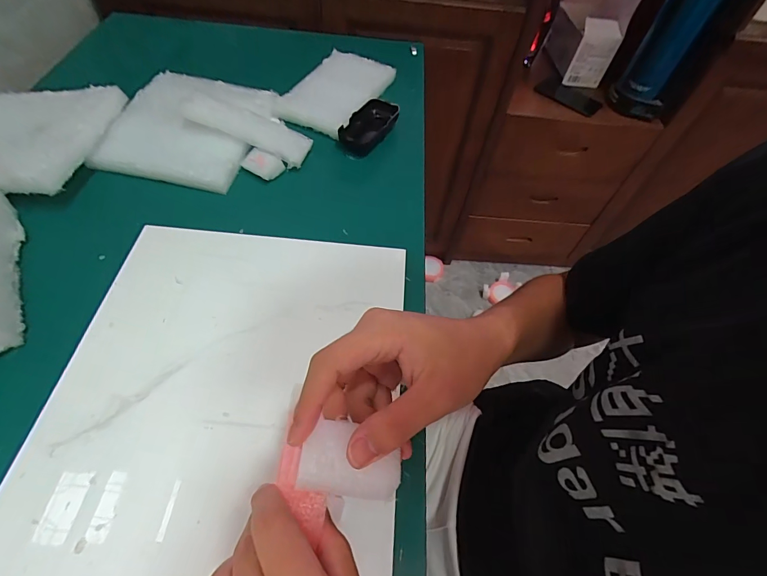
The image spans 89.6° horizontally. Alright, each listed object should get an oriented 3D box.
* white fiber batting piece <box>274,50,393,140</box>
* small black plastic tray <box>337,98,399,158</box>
[{"bbox_3d":[-0.071,-0.324,0.627,0.112,0.019,0.205,23,57,10],"label":"white fiber batting piece"},{"bbox_3d":[-0.024,-0.244,0.585,0.048,0.033,0.114,32,59,16],"label":"small black plastic tray"}]

